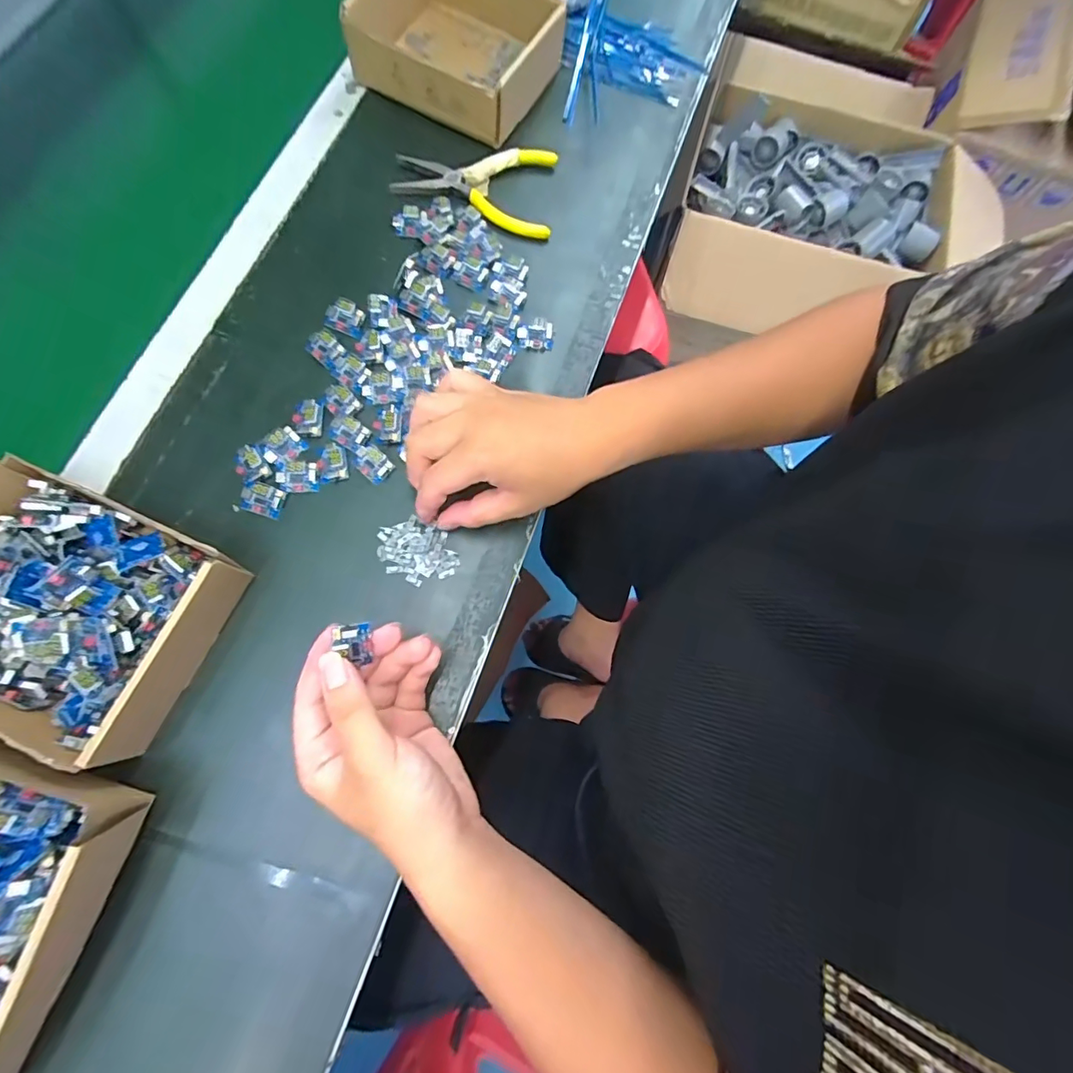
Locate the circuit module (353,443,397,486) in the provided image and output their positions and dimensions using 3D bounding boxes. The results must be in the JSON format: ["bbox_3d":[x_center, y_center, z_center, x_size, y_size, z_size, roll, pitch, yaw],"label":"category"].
[{"bbox_3d":[-0.125,-0.055,0.397,0.025,0.011,0.022,43,76,8],"label":"circuit module"}]

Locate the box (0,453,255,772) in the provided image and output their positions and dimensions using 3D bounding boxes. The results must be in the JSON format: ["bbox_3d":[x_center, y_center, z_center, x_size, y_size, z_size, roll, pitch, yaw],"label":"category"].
[{"bbox_3d":[-0.304,0.044,0.334,0.177,0.056,0.140,24,74,3],"label":"box"}]

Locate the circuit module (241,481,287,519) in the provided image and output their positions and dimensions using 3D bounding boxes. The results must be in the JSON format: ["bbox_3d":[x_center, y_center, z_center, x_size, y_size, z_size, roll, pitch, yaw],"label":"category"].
[{"bbox_3d":[-0.205,-0.028,0.384,0.031,0.005,0.022,20,74,1],"label":"circuit module"}]

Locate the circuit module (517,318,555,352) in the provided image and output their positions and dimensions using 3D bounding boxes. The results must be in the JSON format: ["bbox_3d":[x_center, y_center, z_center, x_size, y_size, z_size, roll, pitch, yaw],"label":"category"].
[{"bbox_3d":[-0.001,-0.172,0.438,0.030,0.006,0.027,7,74,-2],"label":"circuit module"}]

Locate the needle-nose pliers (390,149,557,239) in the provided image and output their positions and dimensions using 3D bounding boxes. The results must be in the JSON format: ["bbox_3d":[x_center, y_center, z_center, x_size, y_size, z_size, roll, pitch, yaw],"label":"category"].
[{"bbox_3d":[-0.057,-0.322,0.472,0.144,0.015,0.093,6,74,-3],"label":"needle-nose pliers"}]

